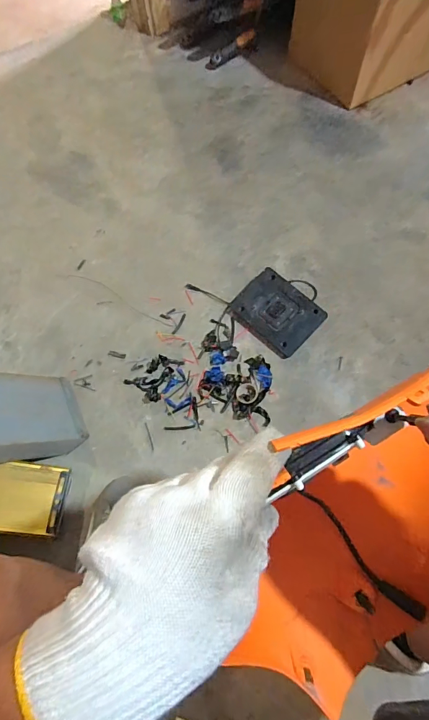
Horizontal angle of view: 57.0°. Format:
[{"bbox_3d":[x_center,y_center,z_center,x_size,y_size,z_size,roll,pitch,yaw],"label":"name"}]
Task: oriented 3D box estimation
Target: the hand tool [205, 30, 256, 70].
[{"bbox_3d":[0.050,-0.905,1.162,0.165,0.034,0.037,-23,68,18],"label":"hand tool"}]

